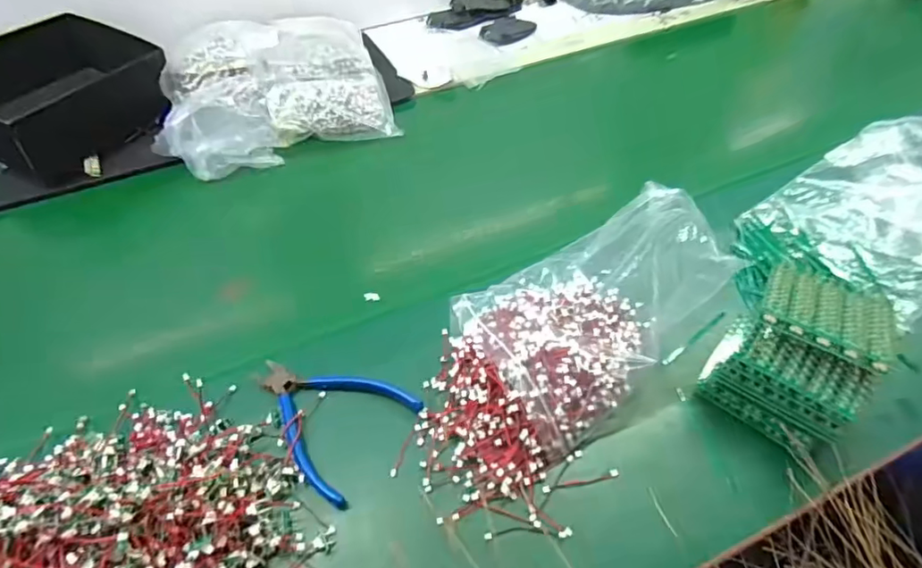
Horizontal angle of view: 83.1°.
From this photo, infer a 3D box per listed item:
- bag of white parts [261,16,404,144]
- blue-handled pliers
[{"bbox_3d":[-0.202,-0.301,0.759,0.162,0.072,0.260,-16,49,-10],"label":"bag of white parts"},{"bbox_3d":[-0.116,0.101,0.429,0.137,0.010,0.098,28,56,26],"label":"blue-handled pliers"}]

